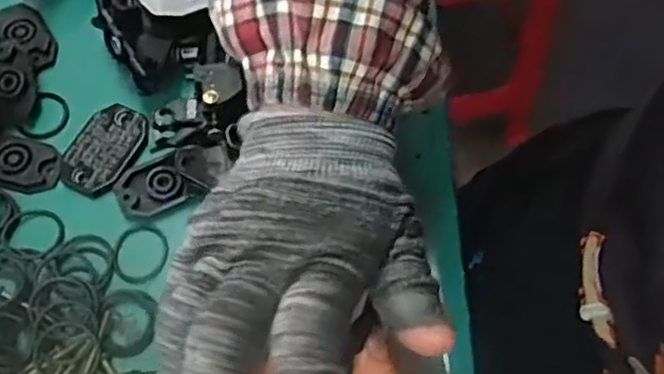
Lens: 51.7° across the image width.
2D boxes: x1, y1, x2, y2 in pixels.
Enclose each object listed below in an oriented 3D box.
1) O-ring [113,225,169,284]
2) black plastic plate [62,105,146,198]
[{"bbox_3d":[-0.102,0.035,0.365,0.028,0.004,0.033,19,66,7],"label":"O-ring"},{"bbox_3d":[-0.126,-0.021,0.382,0.034,0.007,0.054,26,67,10],"label":"black plastic plate"}]

